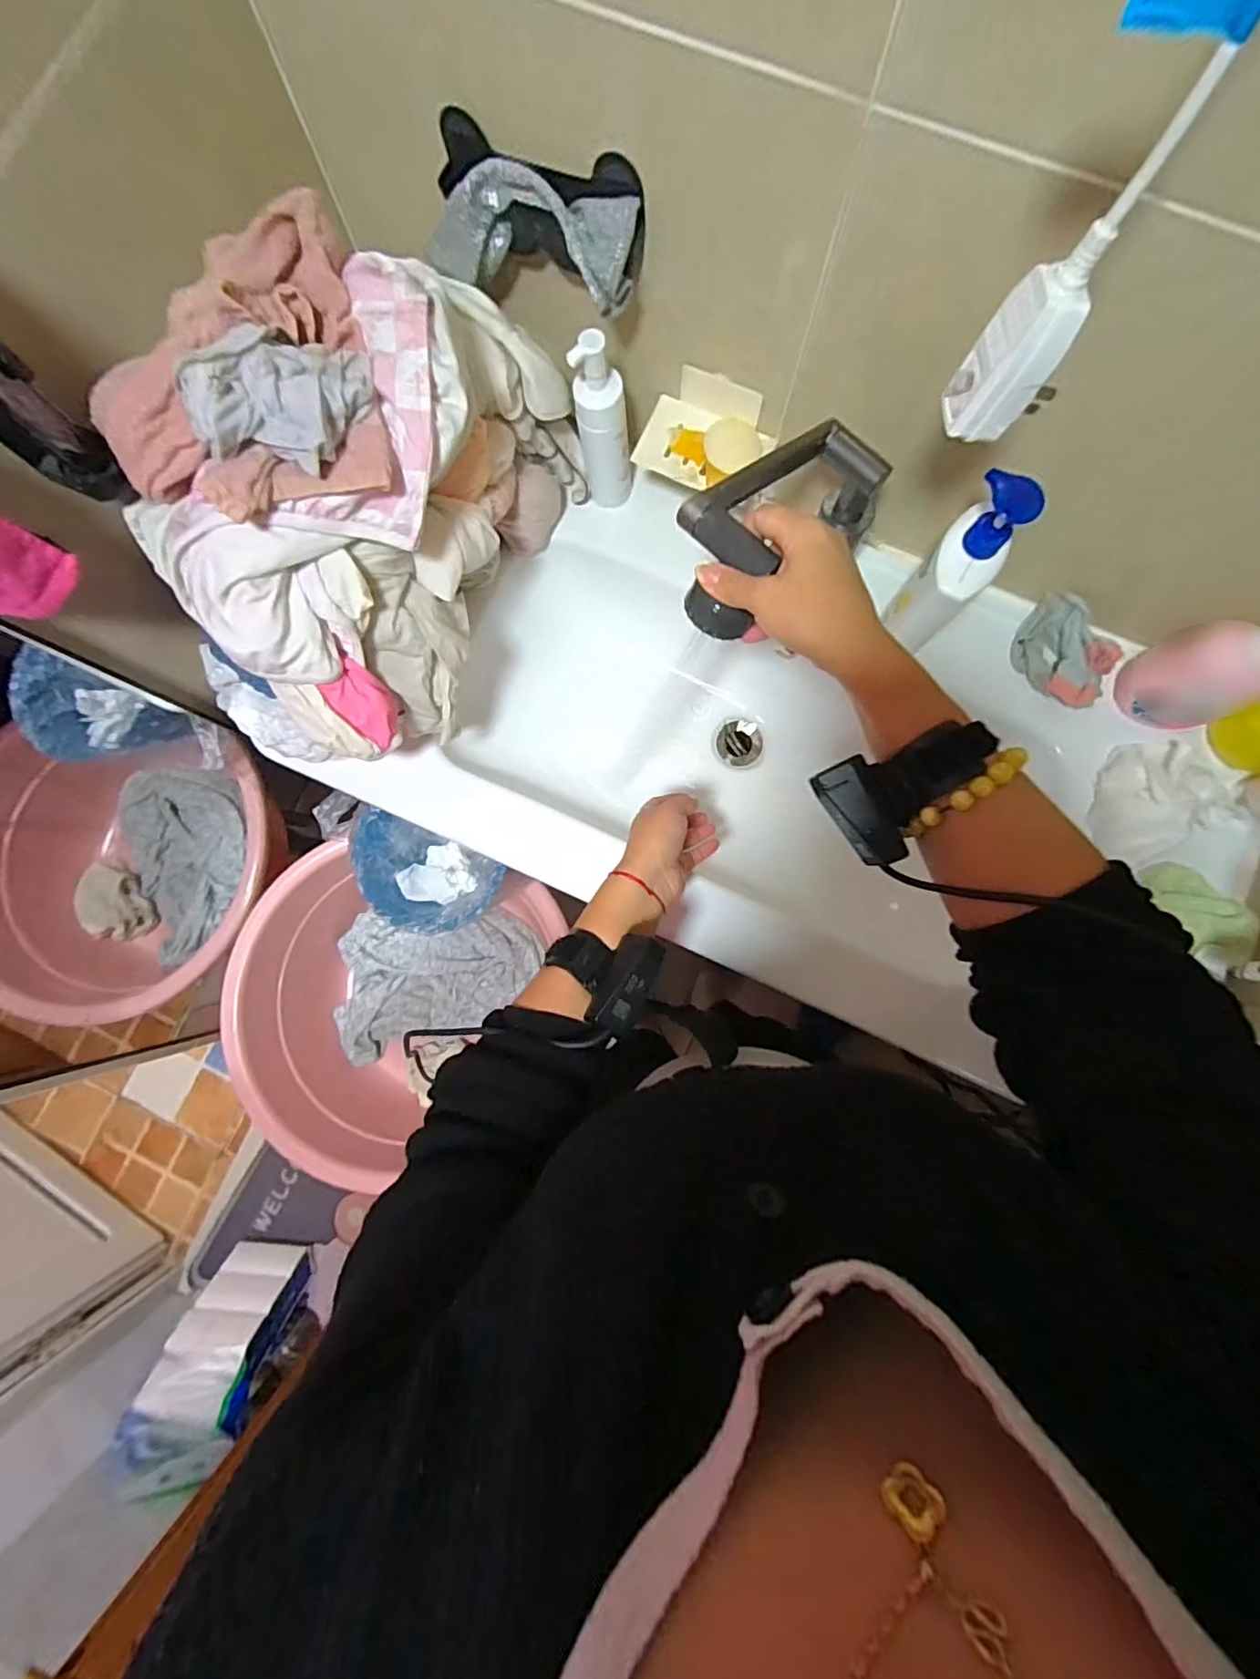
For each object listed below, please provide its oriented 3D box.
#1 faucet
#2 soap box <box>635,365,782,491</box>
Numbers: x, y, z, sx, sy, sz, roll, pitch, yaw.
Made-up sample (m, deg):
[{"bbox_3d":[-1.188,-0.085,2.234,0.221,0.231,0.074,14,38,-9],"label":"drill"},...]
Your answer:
[{"bbox_3d":[0.122,-0.243,0.468,0.223,0.094,0.086,-37,83,-27],"label":"faucet"},{"bbox_3d":[0.071,-0.379,0.540,0.120,0.042,0.087,23,83,4],"label":"soap box"}]

